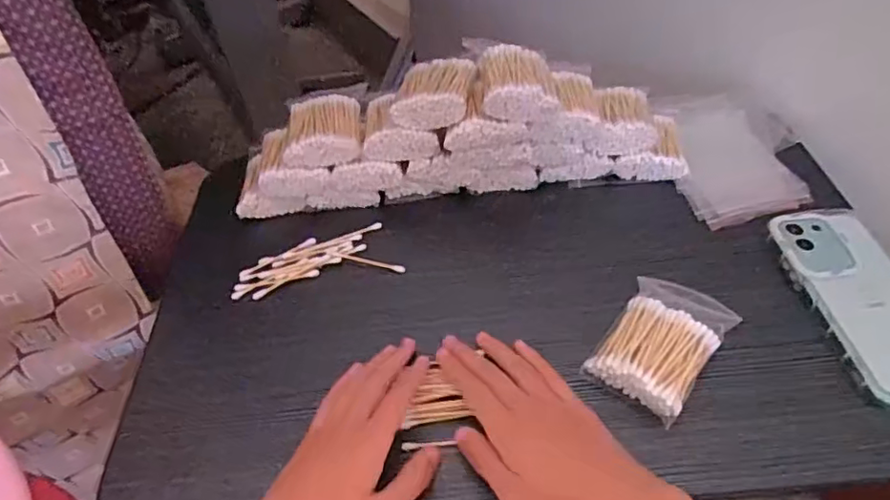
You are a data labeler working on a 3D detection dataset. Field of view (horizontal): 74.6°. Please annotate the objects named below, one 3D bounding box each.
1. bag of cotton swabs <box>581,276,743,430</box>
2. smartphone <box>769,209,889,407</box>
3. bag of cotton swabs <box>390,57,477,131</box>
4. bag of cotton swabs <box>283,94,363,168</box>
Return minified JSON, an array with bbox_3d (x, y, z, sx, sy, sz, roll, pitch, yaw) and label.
[{"bbox_3d":[0.154,0.062,0.412,0.069,0.021,0.106,31,58,29],"label":"bag of cotton swabs"},{"bbox_3d":[0.306,0.032,0.422,0.076,0.009,0.168,-8,48,-2],"label":"smartphone"},{"bbox_3d":[-0.008,-0.135,0.499,0.062,0.030,0.068,5,49,11],"label":"bag of cotton swabs"},{"bbox_3d":[-0.106,-0.106,0.518,0.064,0.027,0.068,-8,48,-1],"label":"bag of cotton swabs"}]

